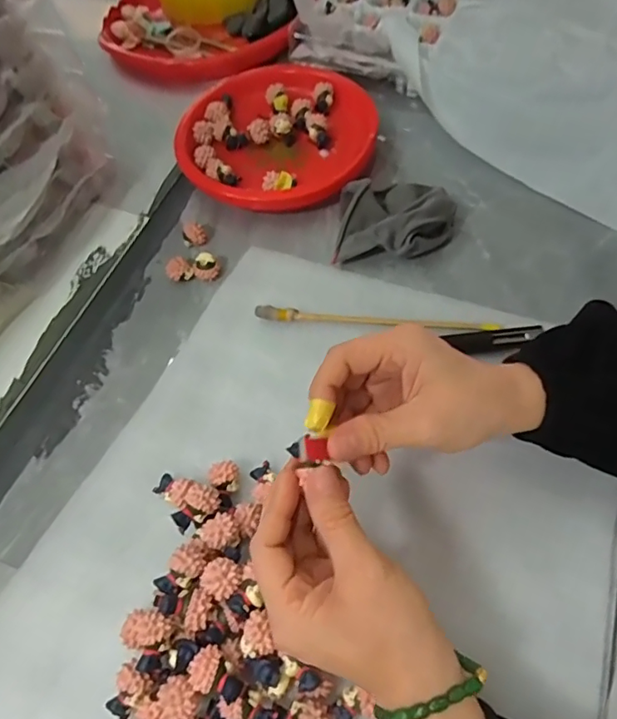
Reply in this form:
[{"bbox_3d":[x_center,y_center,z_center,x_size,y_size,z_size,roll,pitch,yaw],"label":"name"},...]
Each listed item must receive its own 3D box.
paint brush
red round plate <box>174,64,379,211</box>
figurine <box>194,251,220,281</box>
[{"bbox_3d":[0.050,-0.031,0.395,0.181,0.007,0.012,4,61,6],"label":"paint brush"},{"bbox_3d":[-0.029,-0.201,0.483,0.175,0.036,0.169,-2,60,3],"label":"red round plate"},{"bbox_3d":[-0.083,-0.077,0.425,0.019,0.019,0.015,-22,61,-9],"label":"figurine"}]

